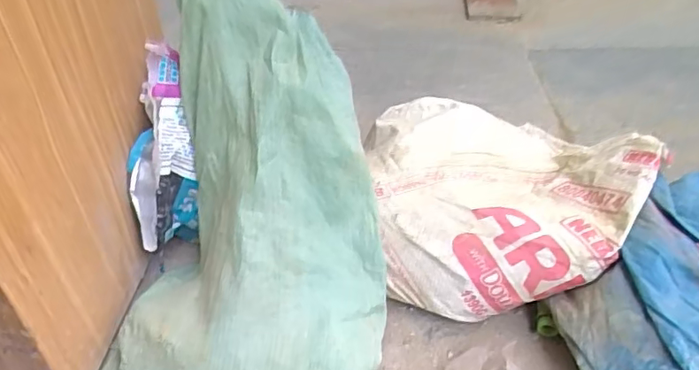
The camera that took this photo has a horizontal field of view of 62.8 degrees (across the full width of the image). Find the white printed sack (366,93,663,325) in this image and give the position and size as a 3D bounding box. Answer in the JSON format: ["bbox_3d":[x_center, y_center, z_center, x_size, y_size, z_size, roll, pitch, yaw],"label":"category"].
[{"bbox_3d":[0.231,0.001,0.888,0.388,0.140,0.397,-4,37,0],"label":"white printed sack"}]

